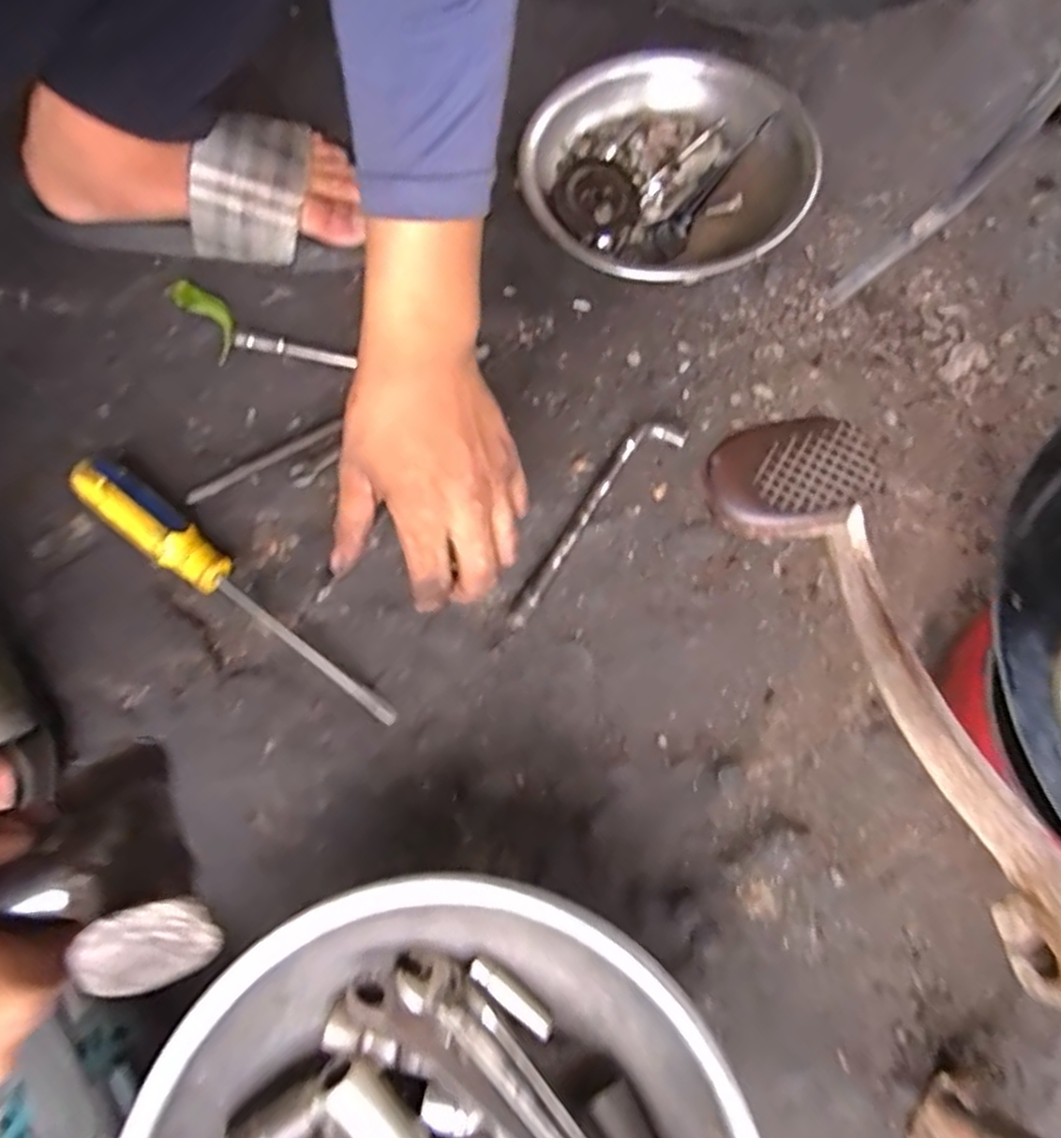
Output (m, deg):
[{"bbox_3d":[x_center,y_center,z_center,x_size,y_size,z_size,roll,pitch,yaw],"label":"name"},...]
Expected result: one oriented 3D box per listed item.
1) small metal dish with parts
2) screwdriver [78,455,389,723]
[{"bbox_3d":[0.101,-0.287,0.549,0.208,0.056,0.194,-28,72,-9],"label":"small metal dish with parts"},{"bbox_3d":[-0.184,0.012,0.458,0.250,0.033,0.033,35,74,13],"label":"screwdriver"}]

